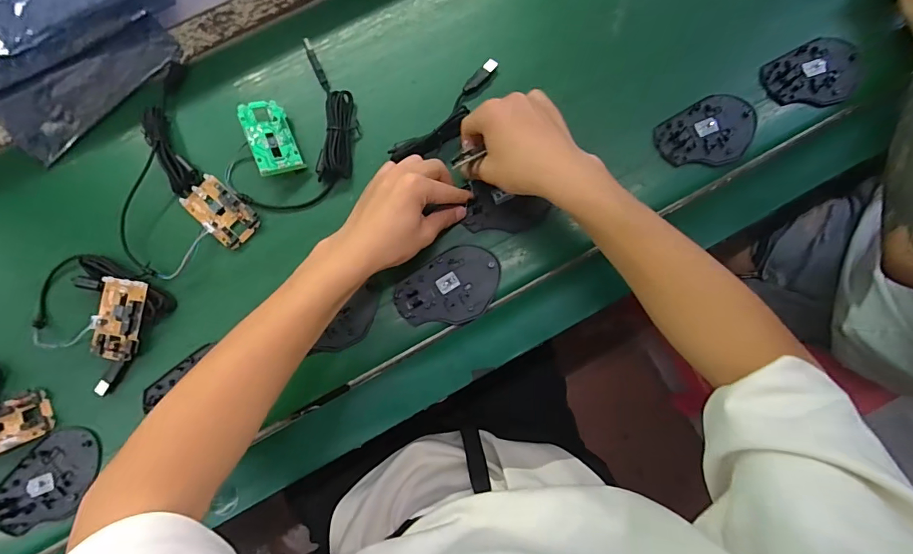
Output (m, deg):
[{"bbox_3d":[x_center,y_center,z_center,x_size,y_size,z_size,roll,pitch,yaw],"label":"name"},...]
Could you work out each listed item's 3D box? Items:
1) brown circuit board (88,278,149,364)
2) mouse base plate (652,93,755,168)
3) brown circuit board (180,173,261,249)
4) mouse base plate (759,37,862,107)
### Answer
[{"bbox_3d":[-0.332,0.042,0.428,0.043,0.015,0.077,10,81,2],"label":"brown circuit board"},{"bbox_3d":[0.275,-0.155,0.471,0.113,0.009,0.075,-32,81,-4],"label":"mouse base plate"},{"bbox_3d":[-0.248,-0.068,0.456,0.079,0.013,0.046,39,83,7],"label":"brown circuit board"},{"bbox_3d":[0.404,-0.227,0.490,0.113,0.011,0.075,-26,81,-4],"label":"mouse base plate"}]

